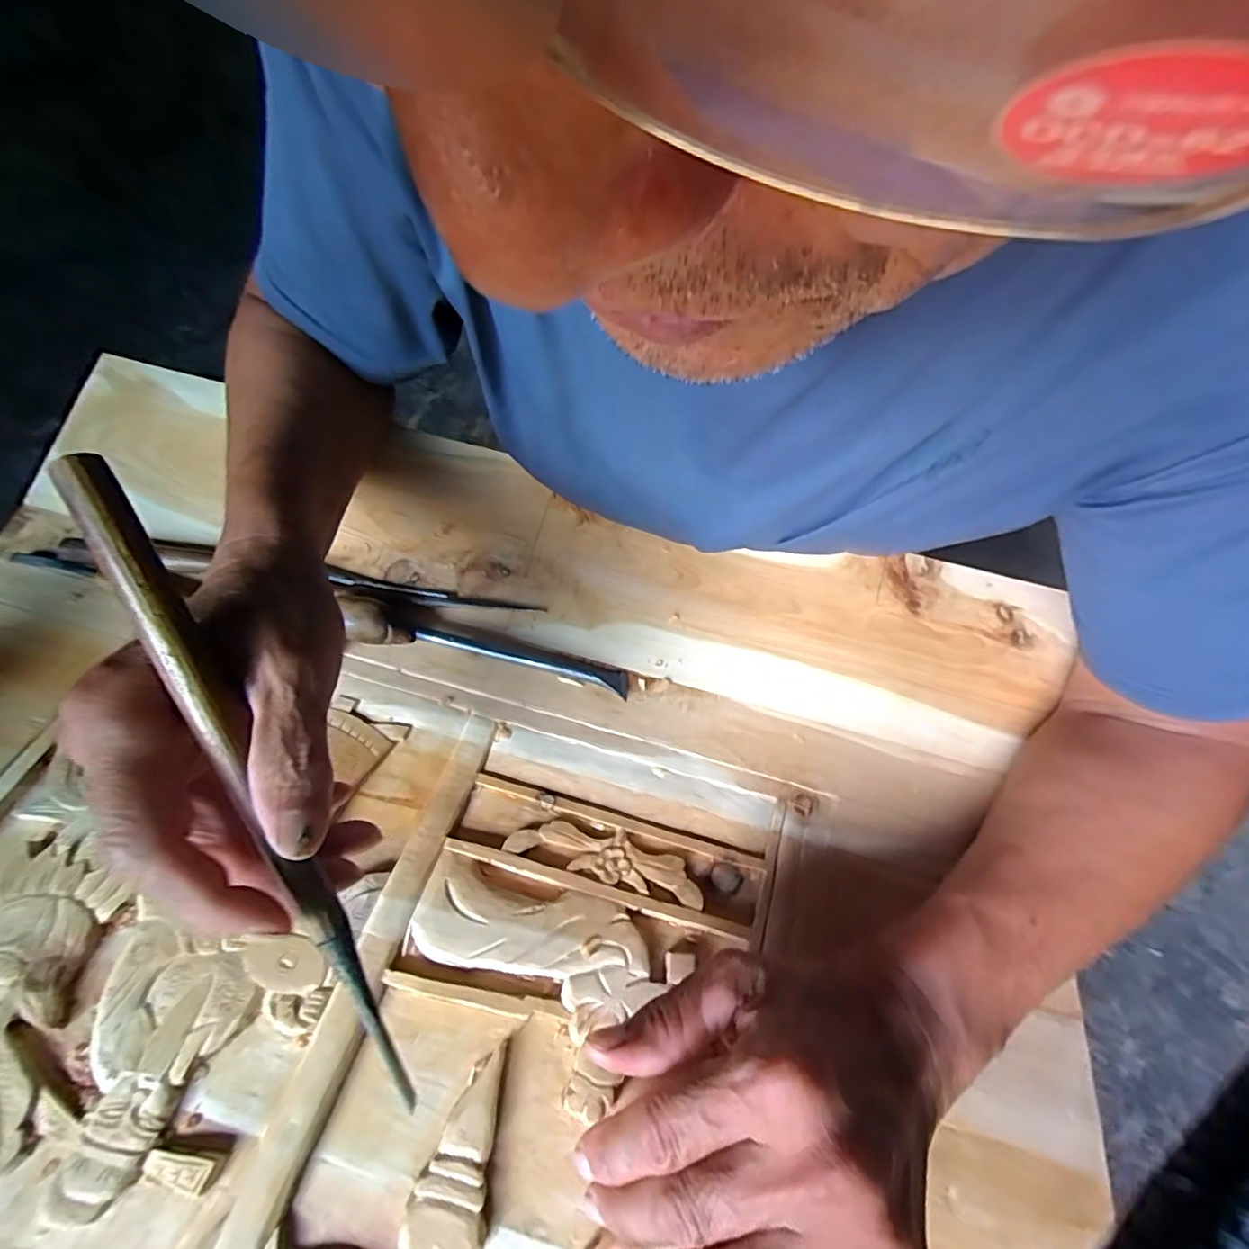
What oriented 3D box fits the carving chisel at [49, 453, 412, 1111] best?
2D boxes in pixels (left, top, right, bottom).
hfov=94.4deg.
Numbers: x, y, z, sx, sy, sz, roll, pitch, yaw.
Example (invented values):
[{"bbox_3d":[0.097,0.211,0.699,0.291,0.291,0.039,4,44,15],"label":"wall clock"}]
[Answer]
[{"bbox_3d":[-0.121,0.057,0.190,0.014,0.011,0.229,-24,100,-17],"label":"carving chisel"}]

